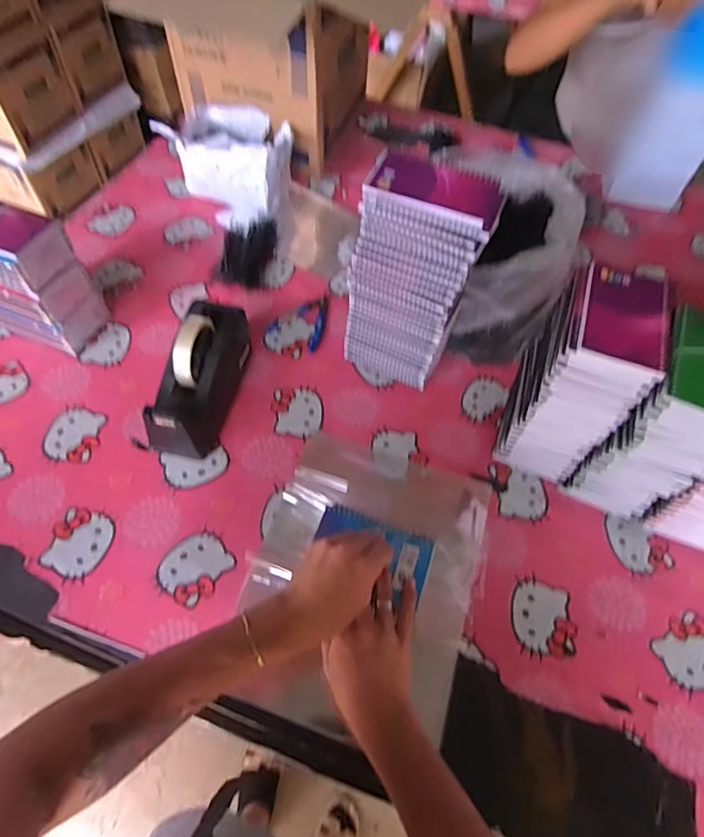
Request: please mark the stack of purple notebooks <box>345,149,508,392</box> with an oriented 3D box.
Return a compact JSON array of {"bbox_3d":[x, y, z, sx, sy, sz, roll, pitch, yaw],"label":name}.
[{"bbox_3d":[0.078,-0.170,0.644,0.142,0.290,0.090,24,60,11],"label":"stack of purple notebooks"}]

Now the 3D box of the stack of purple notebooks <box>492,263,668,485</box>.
[{"bbox_3d":[0.258,-0.038,0.590,0.096,0.255,0.131,16,59,6],"label":"stack of purple notebooks"}]

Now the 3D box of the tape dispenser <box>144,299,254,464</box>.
[{"bbox_3d":[-0.201,-0.057,0.651,0.085,0.117,0.216,10,59,2],"label":"tape dispenser"}]

